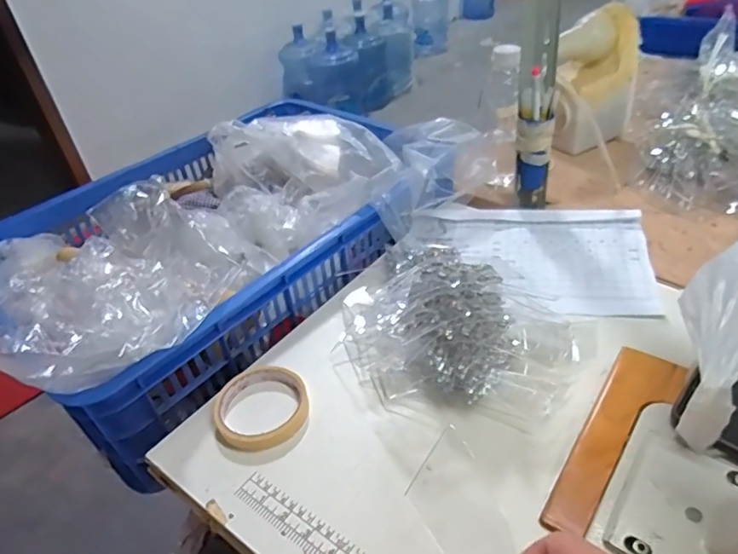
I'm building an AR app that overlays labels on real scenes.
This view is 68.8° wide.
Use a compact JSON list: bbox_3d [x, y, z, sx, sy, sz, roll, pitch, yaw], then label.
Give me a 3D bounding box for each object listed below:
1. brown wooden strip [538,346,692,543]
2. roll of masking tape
[{"bbox_3d":[0.208,0.136,0.455,0.055,0.007,0.188,21,55,36],"label":"brown wooden strip"},{"bbox_3d":[-0.104,0.127,0.524,0.090,0.019,0.087,26,50,34],"label":"roll of masking tape"}]

